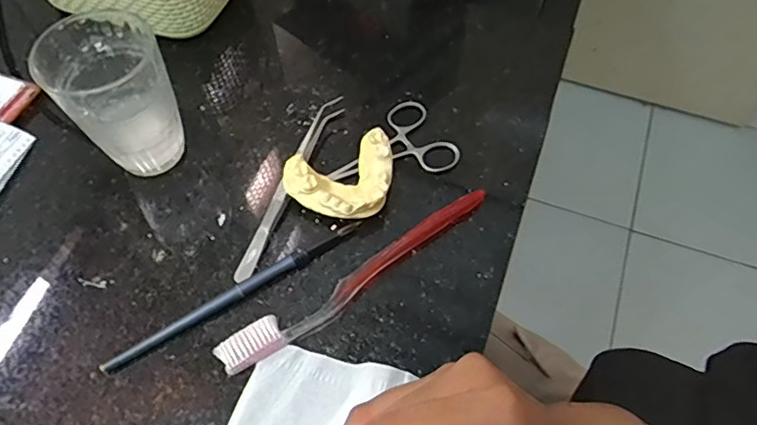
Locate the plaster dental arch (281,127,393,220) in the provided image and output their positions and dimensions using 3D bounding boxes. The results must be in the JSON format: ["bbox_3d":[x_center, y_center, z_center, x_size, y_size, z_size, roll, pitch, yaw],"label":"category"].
[{"bbox_3d":[-0.020,-0.019,0.355,0.072,0.030,0.049,-25,64,-15],"label":"plaster dental arch"}]

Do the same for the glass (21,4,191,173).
[{"bbox_3d":[-0.163,-0.069,0.349,0.067,0.089,0.065,-31,65,-17],"label":"glass"}]

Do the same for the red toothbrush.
[{"bbox_3d":[-0.008,0.039,0.332,0.189,0.011,0.020,-30,65,-17],"label":"red toothbrush"}]

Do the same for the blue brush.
[{"bbox_3d":[-0.083,0.048,0.328,0.166,0.009,0.009,-28,64,-16],"label":"blue brush"}]

